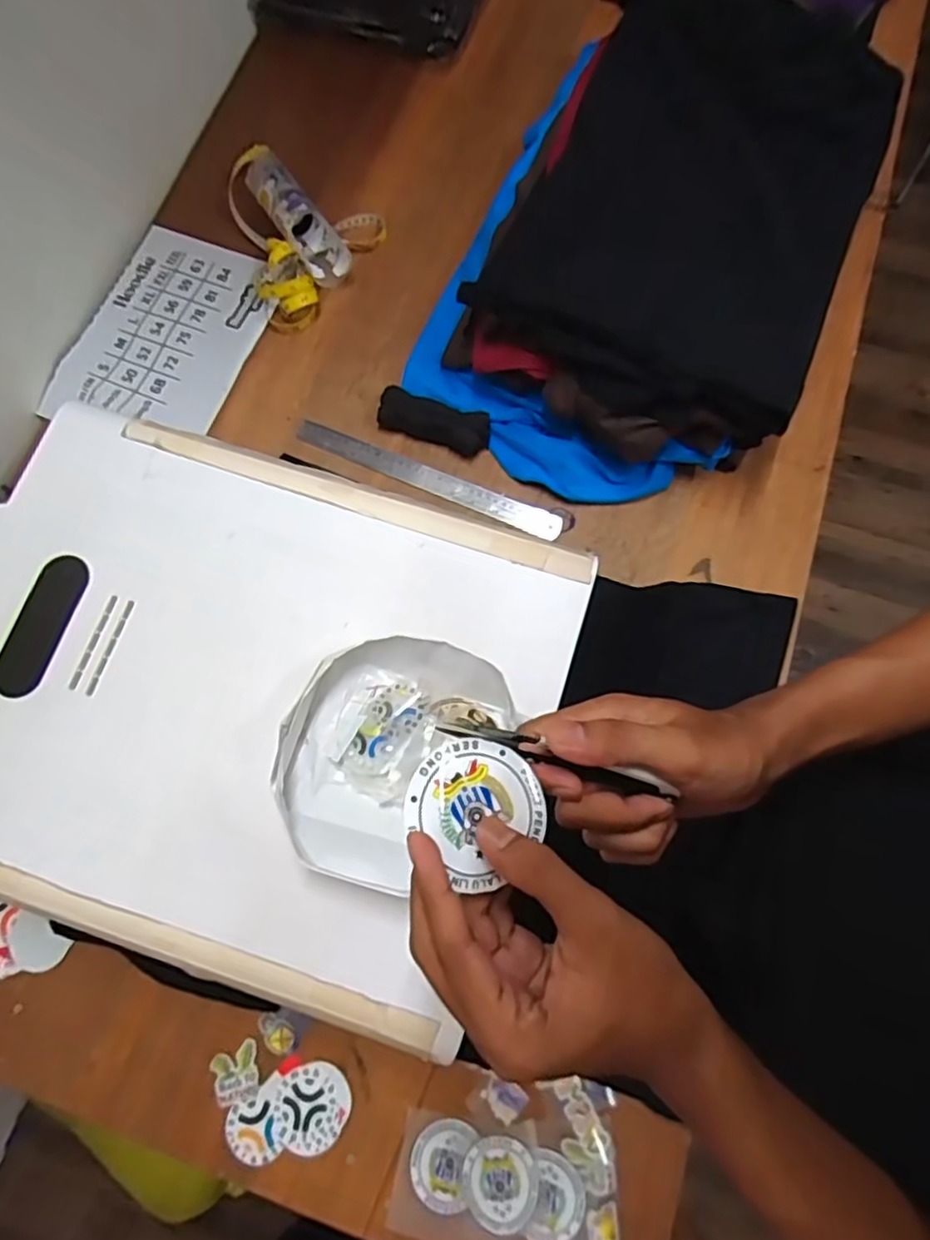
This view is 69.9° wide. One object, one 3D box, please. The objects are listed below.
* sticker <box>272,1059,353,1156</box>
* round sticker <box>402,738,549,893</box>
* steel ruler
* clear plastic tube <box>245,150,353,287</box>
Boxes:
[{"bbox_3d":[-0.139,0.442,0.601,0.065,0.004,0.072,18,76,6],"label":"sticker"},{"bbox_3d":[0.006,0.085,0.304,0.061,0.005,0.059,4,75,-14],"label":"round sticker"},{"bbox_3d":[-0.043,-0.161,0.759,0.321,0.007,0.032,22,84,7],"label":"steel ruler"},{"bbox_3d":[-0.214,-0.500,0.827,0.067,0.061,0.203,-32,76,-7],"label":"clear plastic tube"}]

